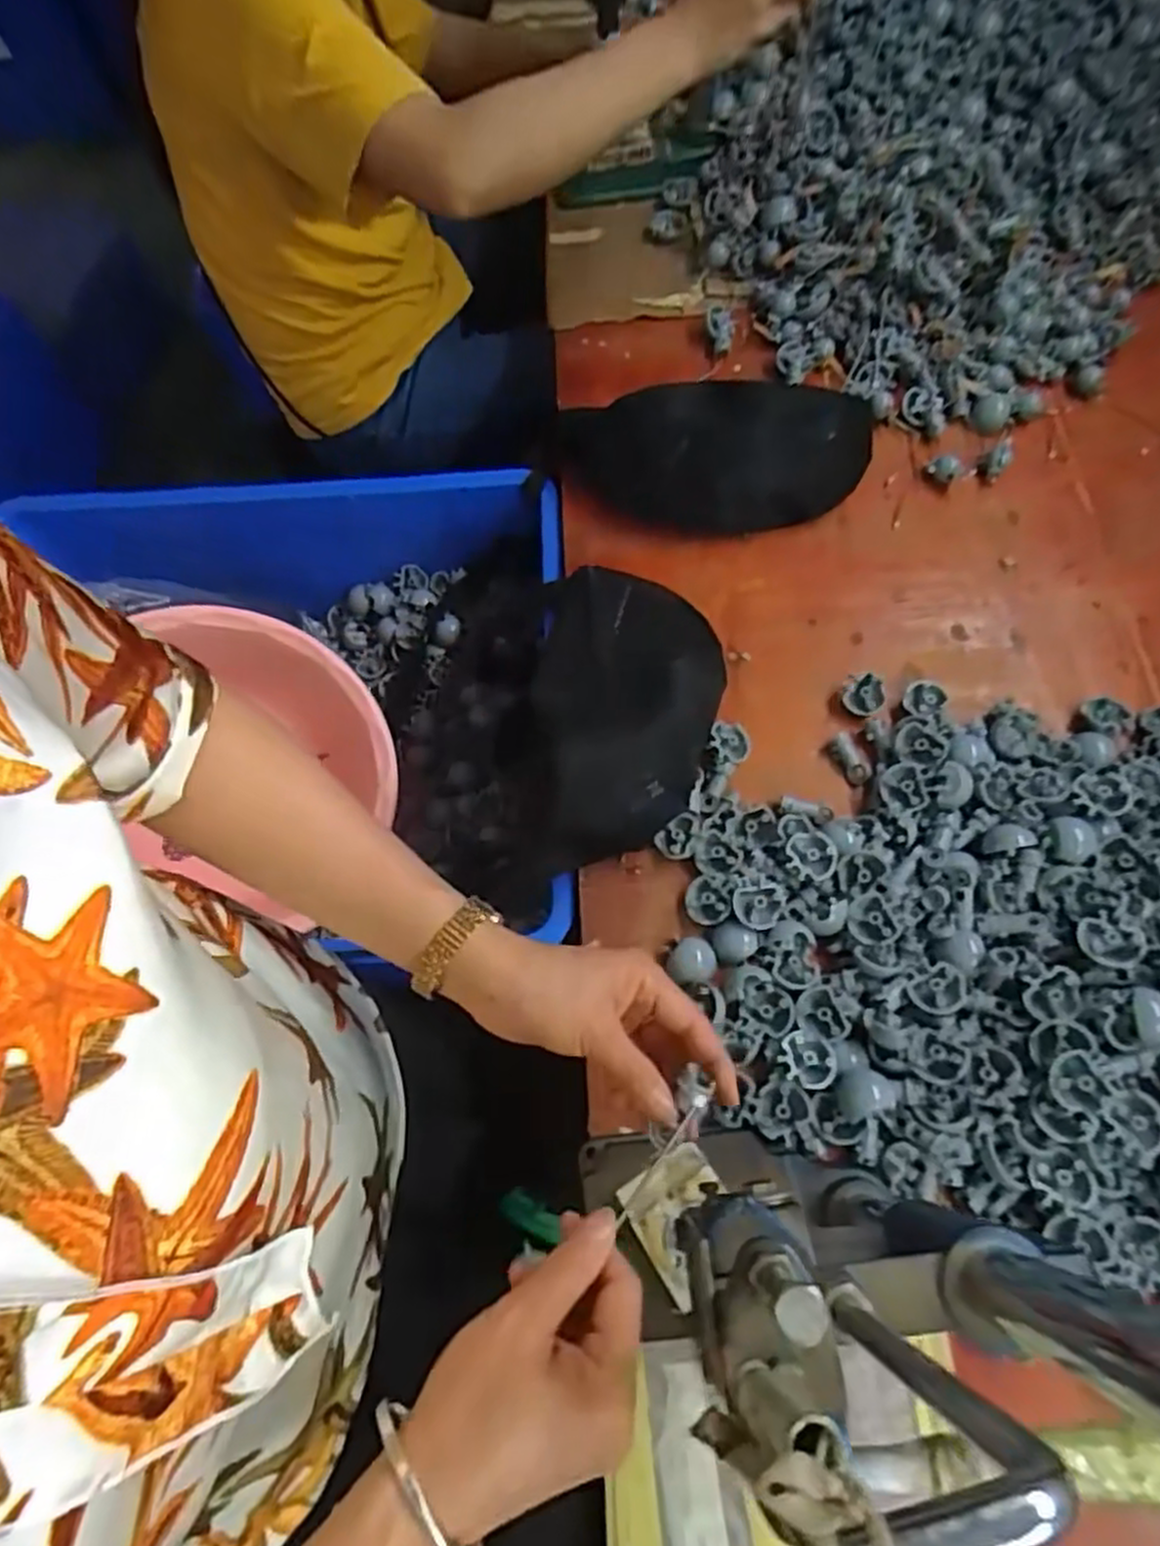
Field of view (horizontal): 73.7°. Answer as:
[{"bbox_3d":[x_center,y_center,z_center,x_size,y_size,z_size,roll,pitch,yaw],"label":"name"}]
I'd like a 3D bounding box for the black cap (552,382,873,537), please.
[{"bbox_3d":[0.122,-0.313,0.740,0.304,0.087,0.152,3,65,1],"label":"black cap"}]

